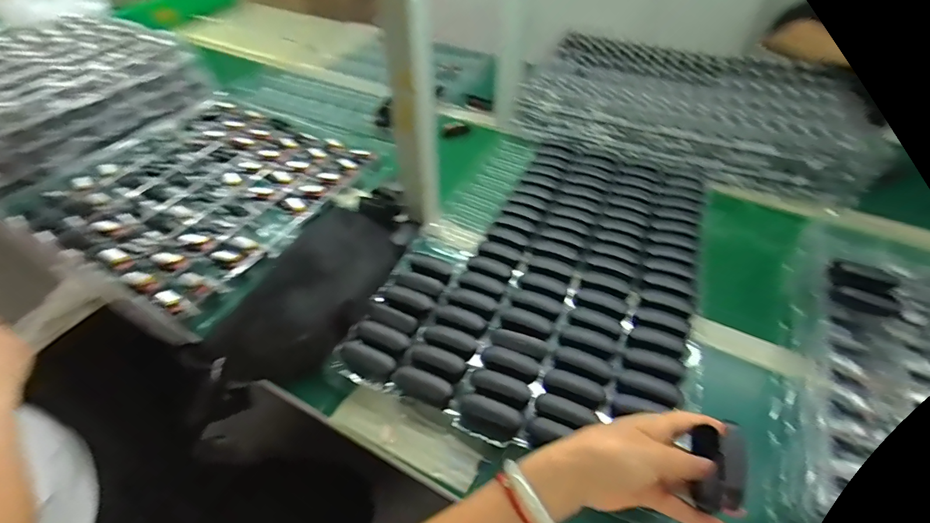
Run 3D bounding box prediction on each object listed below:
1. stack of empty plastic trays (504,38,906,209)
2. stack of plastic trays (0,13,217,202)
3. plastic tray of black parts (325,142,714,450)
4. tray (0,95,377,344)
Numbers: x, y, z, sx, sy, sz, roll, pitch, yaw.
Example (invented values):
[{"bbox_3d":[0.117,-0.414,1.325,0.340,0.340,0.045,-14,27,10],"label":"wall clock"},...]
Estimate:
[{"bbox_3d":[0.440,-0.324,0.865,0.584,0.093,0.410,16,49,15],"label":"stack of empty plastic trays"},{"bbox_3d":[-0.853,-0.356,0.854,0.471,0.092,0.442,20,51,18],"label":"stack of plastic trays"},{"bbox_3d":[0.127,-0.004,0.613,0.367,0.044,0.553,19,49,14],"label":"plastic tray of black parts"},{"bbox_3d":[-0.453,-0.138,0.734,0.469,0.024,0.450,22,51,20],"label":"tray"}]

